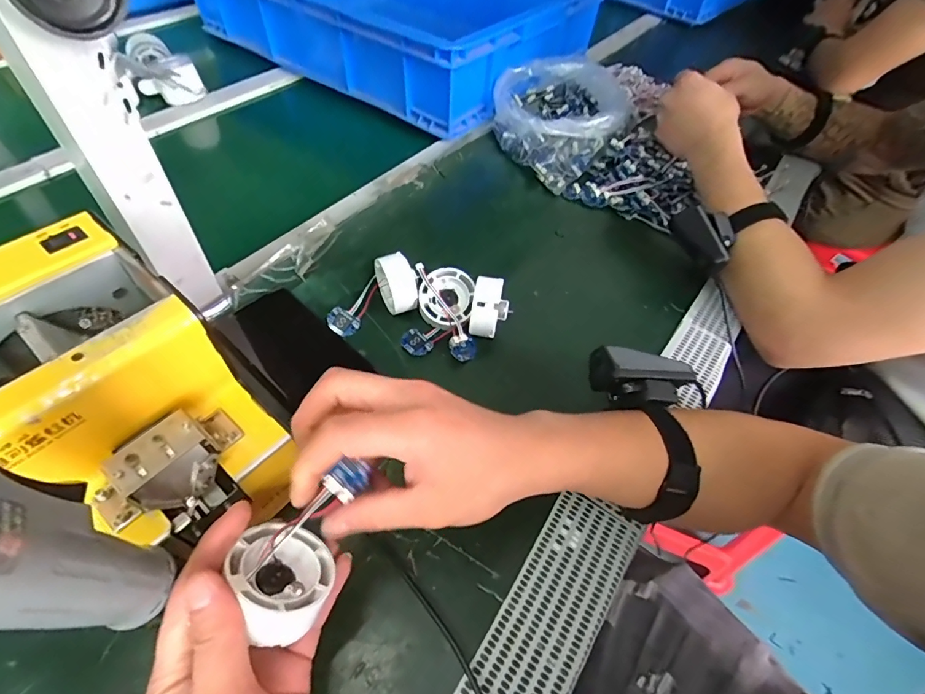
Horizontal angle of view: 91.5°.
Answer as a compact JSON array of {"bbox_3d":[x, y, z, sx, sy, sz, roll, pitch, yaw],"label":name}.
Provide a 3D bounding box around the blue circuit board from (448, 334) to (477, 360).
[{"bbox_3d":[0.001,0.001,0.413,0.029,0.007,0.024,-5,94,-39],"label":"blue circuit board"}]

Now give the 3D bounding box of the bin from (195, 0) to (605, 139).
[{"bbox_3d":[-0.131,-0.561,0.760,0.567,0.120,0.356,34,57,19],"label":"bin"}]

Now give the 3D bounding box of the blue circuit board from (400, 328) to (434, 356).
[{"bbox_3d":[-0.043,-0.005,0.421,0.024,0.007,0.032,-34,63,-27],"label":"blue circuit board"}]

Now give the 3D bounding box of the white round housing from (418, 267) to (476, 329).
[{"bbox_3d":[-0.015,-0.046,0.422,0.053,0.016,0.053,1,80,-6],"label":"white round housing"}]

